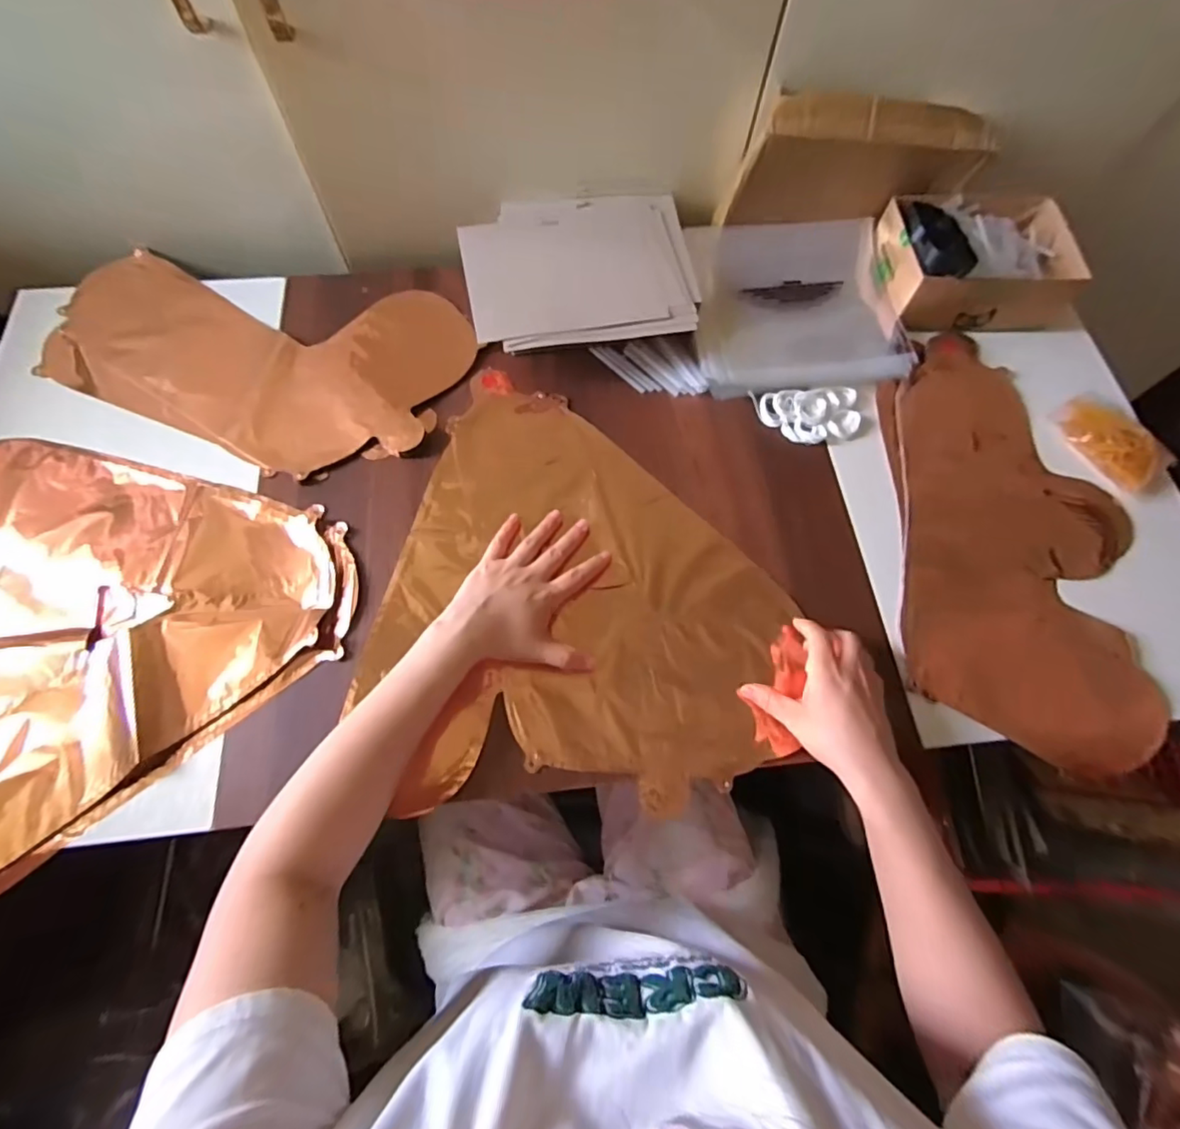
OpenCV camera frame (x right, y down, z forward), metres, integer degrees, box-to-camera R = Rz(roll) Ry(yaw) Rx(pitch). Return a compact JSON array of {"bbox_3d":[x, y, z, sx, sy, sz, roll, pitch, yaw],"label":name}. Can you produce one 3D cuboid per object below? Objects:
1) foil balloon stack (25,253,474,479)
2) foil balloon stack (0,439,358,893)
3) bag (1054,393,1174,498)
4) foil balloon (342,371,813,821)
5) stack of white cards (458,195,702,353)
[{"bbox_3d":[-0.352,-0.236,0.592,0.427,0.010,0.246,20,69,6],"label":"foil balloon stack"},{"bbox_3d":[-0.445,0.029,0.471,0.408,0.017,0.356,-35,72,-16],"label":"foil balloon stack"},{"bbox_3d":[0.523,-0.123,0.565,0.067,0.031,0.111,-26,71,-11],"label":"bag"},{"bbox_3d":[-0.001,0.010,0.506,0.345,0.023,0.383,8,66,1],"label":"foil balloon"},{"bbox_3d":[-0.012,-0.315,0.593,0.230,0.020,0.196,-7,66,-6],"label":"stack of white cards"}]

